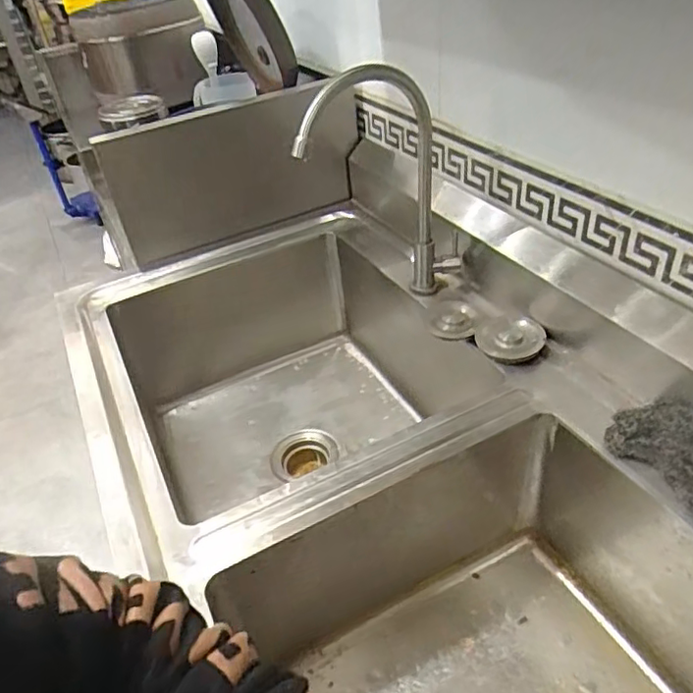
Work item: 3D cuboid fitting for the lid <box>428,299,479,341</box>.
[{"bbox_3d":[0.146,-0.039,0.799,0.067,0.022,0.068,-4,38,3],"label":"lid"}]

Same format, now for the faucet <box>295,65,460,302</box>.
[{"bbox_3d":[0.037,-0.190,0.759,0.211,0.316,0.058,-21,41,-18],"label":"faucet"}]

